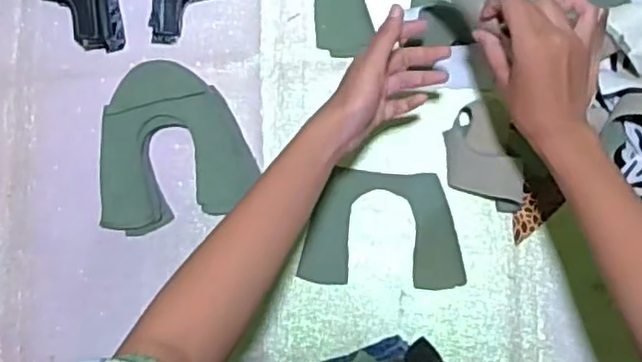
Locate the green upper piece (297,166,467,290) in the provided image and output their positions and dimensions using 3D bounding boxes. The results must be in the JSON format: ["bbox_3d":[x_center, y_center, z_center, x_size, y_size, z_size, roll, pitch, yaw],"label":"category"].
[{"bbox_3d":[0.064,0.049,0.683,0.161,0.007,0.115,3,84,6],"label":"green upper piece"}]

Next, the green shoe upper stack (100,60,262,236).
[{"bbox_3d":[-0.161,-0.040,0.695,0.166,0.038,0.169,-14,83,3],"label":"green shoe upper stack"}]

